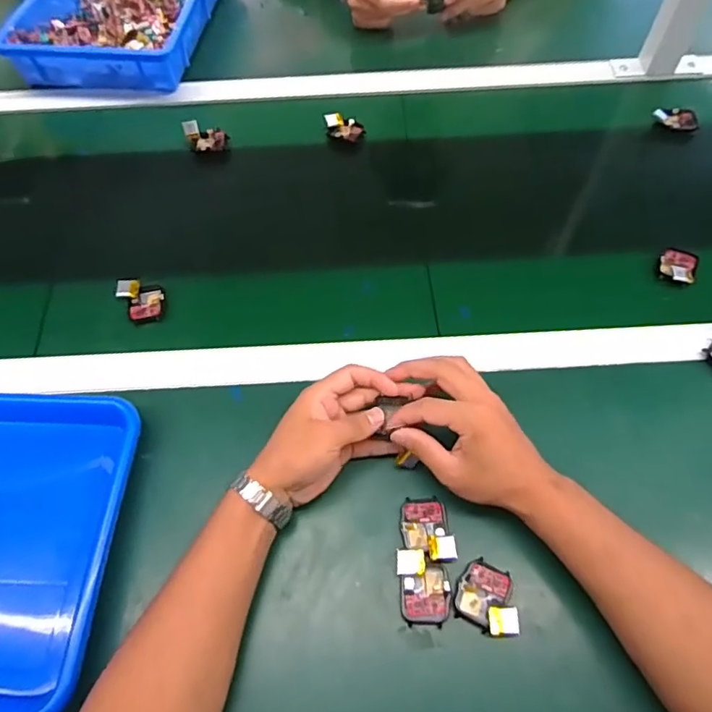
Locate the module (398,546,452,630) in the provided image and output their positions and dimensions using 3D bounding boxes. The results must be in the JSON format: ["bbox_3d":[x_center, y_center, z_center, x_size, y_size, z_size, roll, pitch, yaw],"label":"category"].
[{"bbox_3d":[0.055,0.183,0.434,0.039,0.018,0.056,-7,61,-2],"label":"module"}]

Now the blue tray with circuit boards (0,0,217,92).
[{"bbox_3d":[-0.350,-0.535,0.830,0.259,0.063,0.362,7,61,6],"label":"blue tray with circuit boards"}]

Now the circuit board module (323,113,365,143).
[{"bbox_3d":[-0.016,-0.297,0.709,0.052,0.015,0.033,13,62,9],"label":"circuit board module"}]

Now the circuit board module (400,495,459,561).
[{"bbox_3d":[0.059,0.146,0.456,0.039,0.018,0.053,-9,61,-3],"label":"circuit board module"}]

